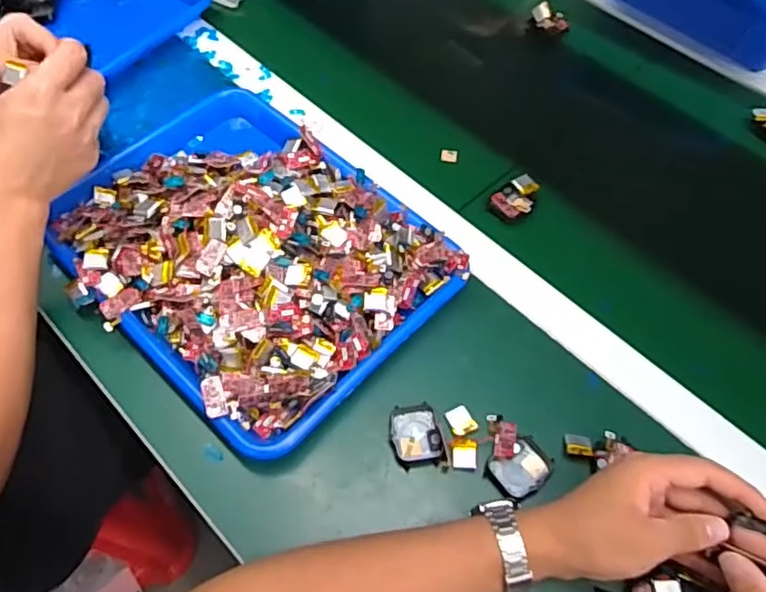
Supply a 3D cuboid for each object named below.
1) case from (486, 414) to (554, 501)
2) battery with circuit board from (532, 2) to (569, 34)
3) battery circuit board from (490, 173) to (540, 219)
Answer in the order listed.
[{"bbox_3d":[0.096,0.122,0.456,0.047,0.009,0.060,-37,66,-21],"label":"case"},{"bbox_3d":[0.209,-0.345,0.745,0.048,0.020,0.026,25,61,13],"label":"battery with circuit board"},{"bbox_3d":[0.133,-0.098,0.591,0.052,0.009,0.036,-38,67,-22],"label":"battery circuit board"}]

